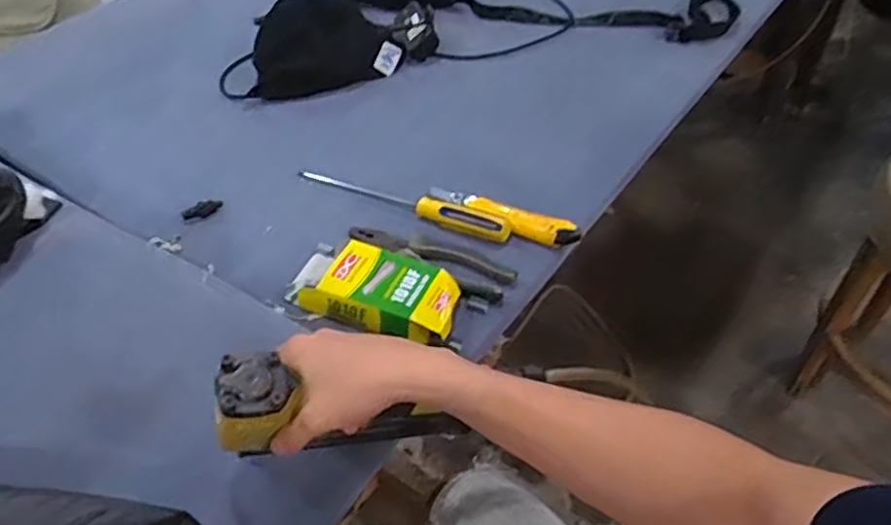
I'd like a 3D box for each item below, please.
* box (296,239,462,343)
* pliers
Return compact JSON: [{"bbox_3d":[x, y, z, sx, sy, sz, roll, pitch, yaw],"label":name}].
[{"bbox_3d":[-0.064,0.027,0.694,0.155,0.032,0.086,16,49,17],"label":"box"},{"bbox_3d":[-0.020,-0.005,0.741,0.189,0.026,0.053,20,51,20],"label":"pliers"}]

